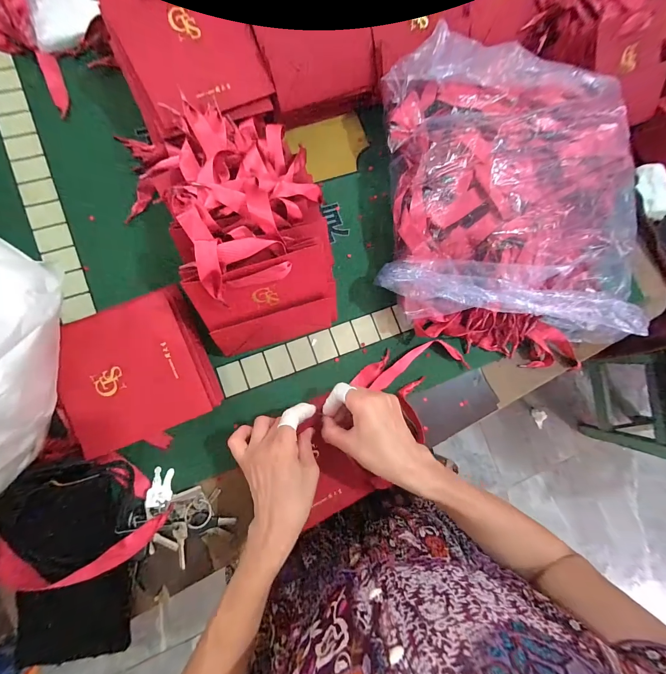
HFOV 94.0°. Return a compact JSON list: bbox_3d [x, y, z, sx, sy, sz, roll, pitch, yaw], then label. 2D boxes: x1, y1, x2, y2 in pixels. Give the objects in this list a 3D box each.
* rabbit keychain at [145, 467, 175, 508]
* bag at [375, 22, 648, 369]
[{"bbox_3d":[-0.203,0.178,0.368,0.026,0.004,0.041,12,60,-18],"label":"rabbit keychain"},{"bbox_3d":[0.239,-0.170,0.401,0.338,0.118,0.395,2,85,-7],"label":"bag"}]

